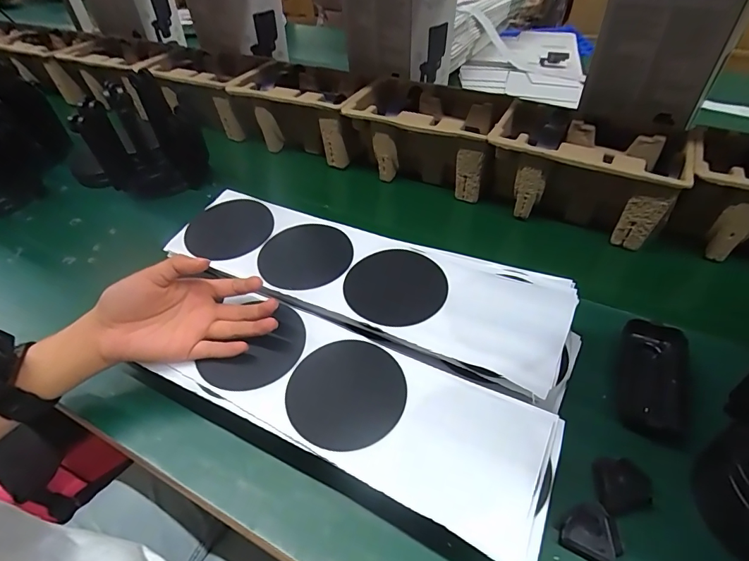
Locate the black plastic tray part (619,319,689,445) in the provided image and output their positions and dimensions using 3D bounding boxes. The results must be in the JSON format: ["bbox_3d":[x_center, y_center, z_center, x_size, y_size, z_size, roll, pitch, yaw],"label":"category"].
[{"bbox_3d":[0.253,0.089,0.375,0.052,0.019,0.113,14,49,20],"label":"black plastic tray part"}]

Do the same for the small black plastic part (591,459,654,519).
[{"bbox_3d":[0.189,0.155,0.315,0.034,0.016,0.041,4,46,10],"label":"small black plastic part"}]

